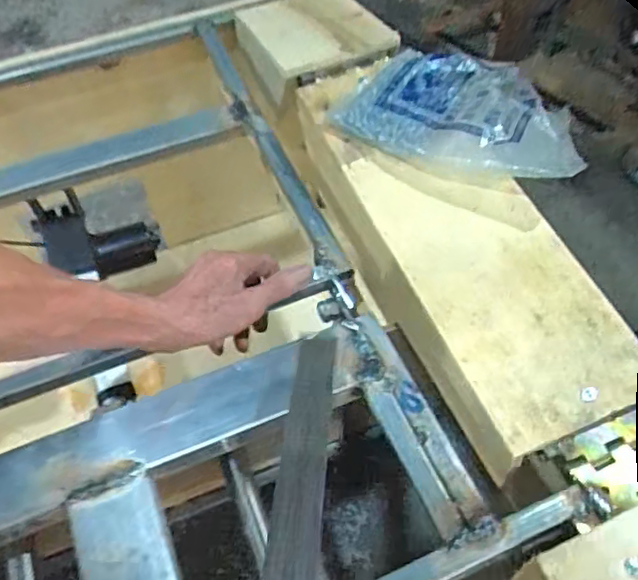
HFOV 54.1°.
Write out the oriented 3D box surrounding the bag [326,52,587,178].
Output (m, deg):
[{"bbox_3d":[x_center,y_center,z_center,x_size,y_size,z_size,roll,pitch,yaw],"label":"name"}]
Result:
[{"bbox_3d":[0.136,-0.162,0.585,0.218,0.048,0.124,30,61,21],"label":"bag"}]

